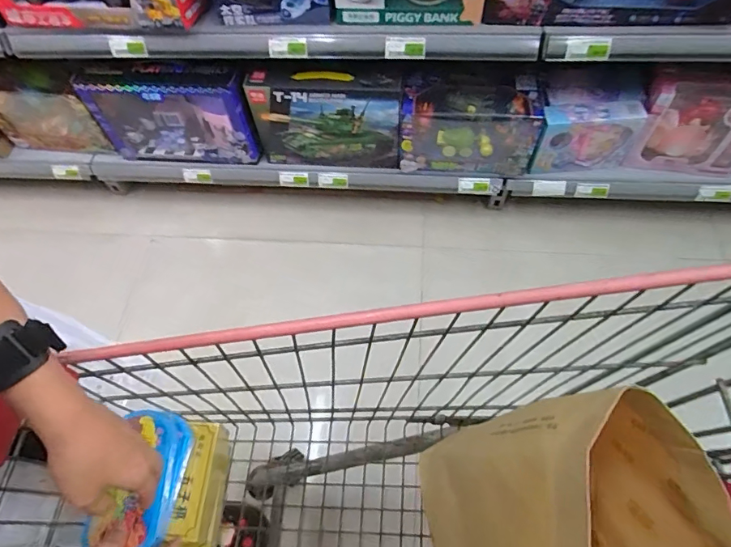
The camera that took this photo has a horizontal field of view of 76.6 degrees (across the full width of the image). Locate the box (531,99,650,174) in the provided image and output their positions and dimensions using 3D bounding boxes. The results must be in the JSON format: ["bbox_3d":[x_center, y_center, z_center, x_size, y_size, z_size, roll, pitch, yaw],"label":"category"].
[{"bbox_3d":[0.539,-0.330,1.148,0.241,0.183,0.066,-2,61,3],"label":"box"}]

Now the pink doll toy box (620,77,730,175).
[{"bbox_3d":[0.781,-0.346,1.082,0.271,0.230,0.076,7,62,8],"label":"pink doll toy box"}]

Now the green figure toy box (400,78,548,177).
[{"bbox_3d":[0.255,-0.362,1.153,0.327,0.212,0.125,5,62,7],"label":"green figure toy box"}]

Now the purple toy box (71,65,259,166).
[{"bbox_3d":[-0.495,-0.419,1.199,0.419,0.264,0.095,4,62,6],"label":"purple toy box"}]

